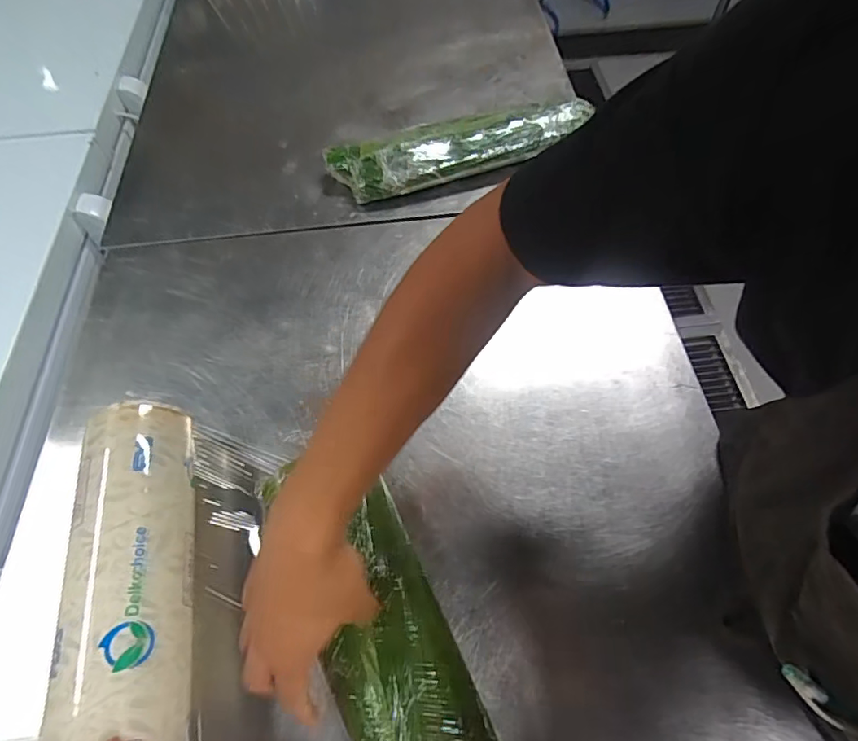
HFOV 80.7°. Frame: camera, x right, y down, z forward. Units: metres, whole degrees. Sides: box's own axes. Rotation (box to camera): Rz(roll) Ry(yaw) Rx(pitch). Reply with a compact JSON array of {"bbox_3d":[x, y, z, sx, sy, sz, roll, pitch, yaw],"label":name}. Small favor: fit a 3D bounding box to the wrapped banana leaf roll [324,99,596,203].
[{"bbox_3d":[0.038,-0.310,0.703,0.346,0.056,0.083,-16,60,-5],"label":"wrapped banana leaf roll"}]

